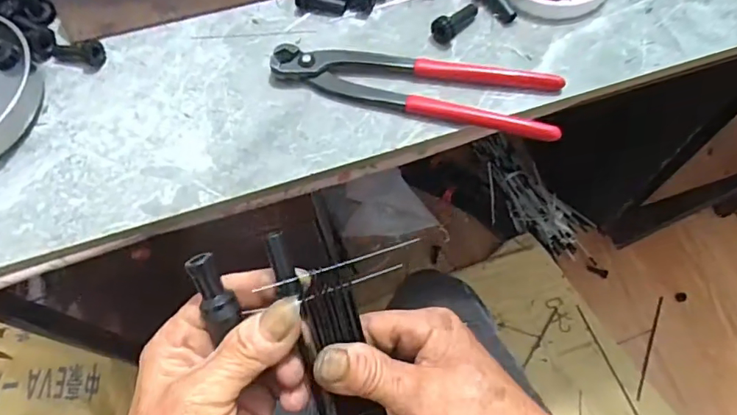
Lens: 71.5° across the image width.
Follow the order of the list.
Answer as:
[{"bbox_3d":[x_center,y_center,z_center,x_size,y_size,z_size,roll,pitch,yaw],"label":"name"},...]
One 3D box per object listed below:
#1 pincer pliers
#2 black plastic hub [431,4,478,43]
[{"bbox_3d":[0.032,-0.089,0.355,0.197,0.015,0.050,13,66,9],"label":"pincer pliers"},{"bbox_3d":[0.064,-0.135,0.373,0.041,0.019,0.016,-37,68,-27],"label":"black plastic hub"}]

